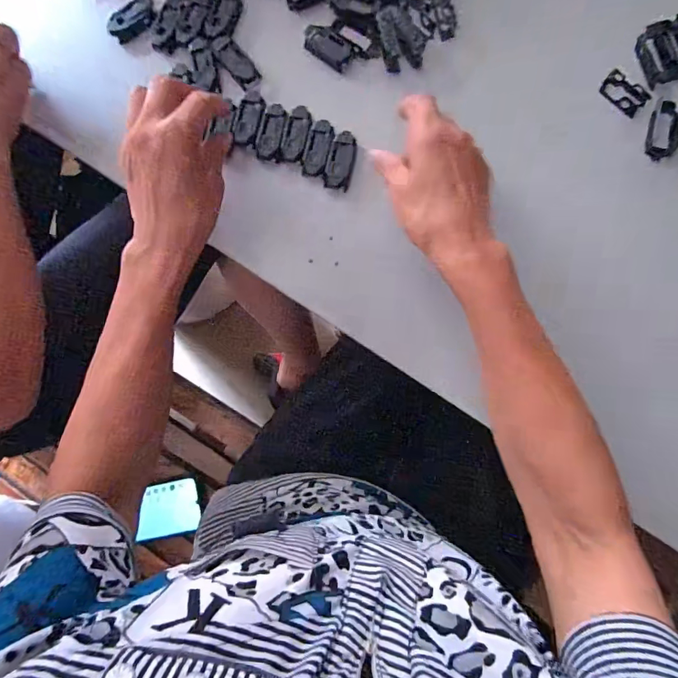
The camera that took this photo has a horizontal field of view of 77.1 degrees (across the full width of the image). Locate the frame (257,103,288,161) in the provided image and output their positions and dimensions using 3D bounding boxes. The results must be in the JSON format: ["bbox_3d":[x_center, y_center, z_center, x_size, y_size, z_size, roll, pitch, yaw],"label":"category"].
[{"bbox_3d":[-0.060,-0.185,0.381,0.021,0.004,0.050,13,87,4],"label":"frame"}]

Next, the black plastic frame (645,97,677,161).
[{"bbox_3d":[0.277,-0.178,0.363,0.028,0.014,0.047,8,86,3],"label":"black plastic frame"}]

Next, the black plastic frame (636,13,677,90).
[{"bbox_3d":[0.281,-0.247,0.364,0.047,0.008,0.054,-15,85,2],"label":"black plastic frame"}]

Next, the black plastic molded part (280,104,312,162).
[{"bbox_3d":[-0.038,-0.184,0.379,0.021,0.004,0.050,16,87,4],"label":"black plastic molded part"}]

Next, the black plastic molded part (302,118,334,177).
[{"bbox_3d":[-0.018,-0.170,0.377,0.021,0.004,0.050,13,87,4],"label":"black plastic molded part"}]

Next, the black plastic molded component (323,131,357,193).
[{"bbox_3d":[0.002,-0.158,0.377,0.024,0.008,0.048,16,87,4],"label":"black plastic molded component"}]

